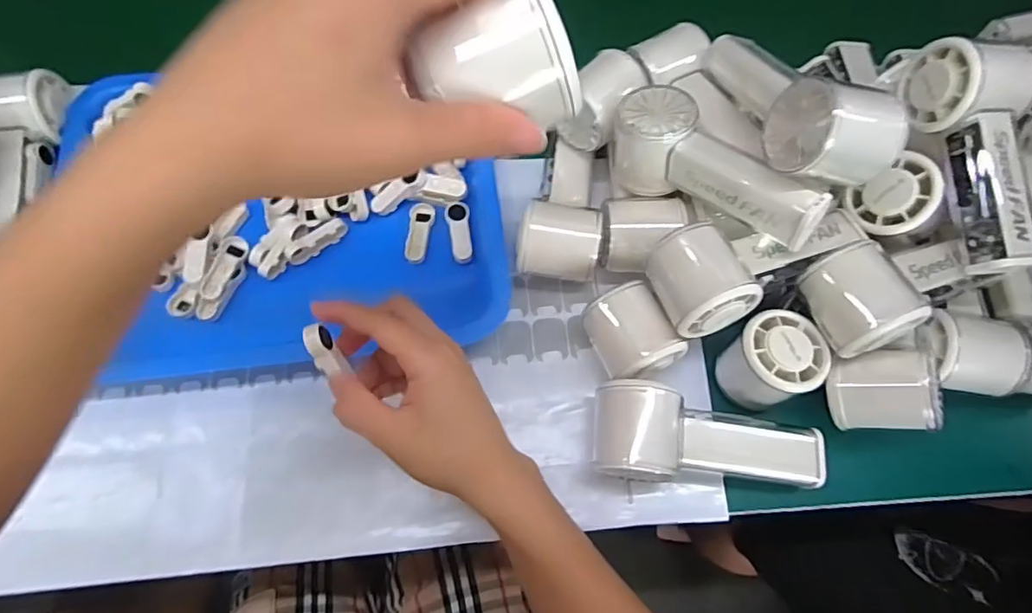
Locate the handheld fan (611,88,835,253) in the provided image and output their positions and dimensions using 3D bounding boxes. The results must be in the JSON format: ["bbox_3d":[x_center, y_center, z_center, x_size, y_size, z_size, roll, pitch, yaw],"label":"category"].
[{"bbox_3d":[0.135,-0.094,0.382,0.152,0.054,0.050,38,72,26],"label":"handheld fan"}]

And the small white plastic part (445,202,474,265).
[{"bbox_3d":[-0.045,-0.058,0.440,0.019,0.006,0.051,-4,70,-4],"label":"small white plastic part"}]

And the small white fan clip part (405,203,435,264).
[{"bbox_3d":[-0.076,-0.058,0.443,0.019,0.005,0.051,3,70,-1],"label":"small white fan clip part"}]

